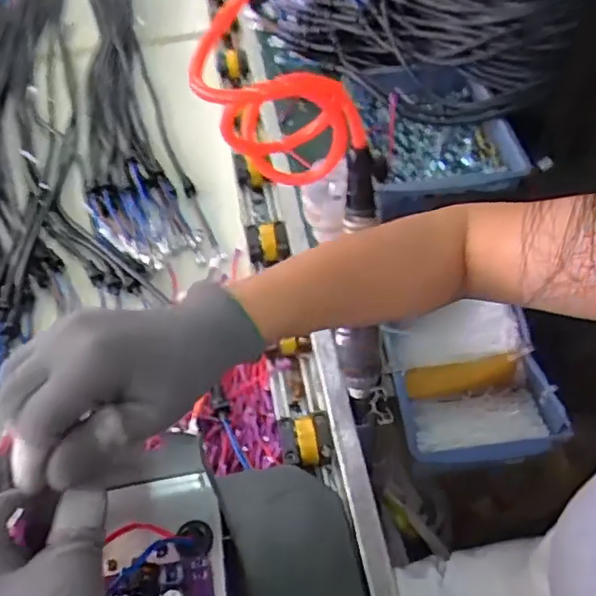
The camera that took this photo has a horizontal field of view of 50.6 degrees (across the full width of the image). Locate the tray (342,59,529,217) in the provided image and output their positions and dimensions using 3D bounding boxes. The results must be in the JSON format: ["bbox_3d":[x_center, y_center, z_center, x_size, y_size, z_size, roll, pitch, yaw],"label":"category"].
[{"bbox_3d":[0.157,-0.198,0.767,0.174,0.057,0.252,-9,51,-3],"label":"tray"}]

